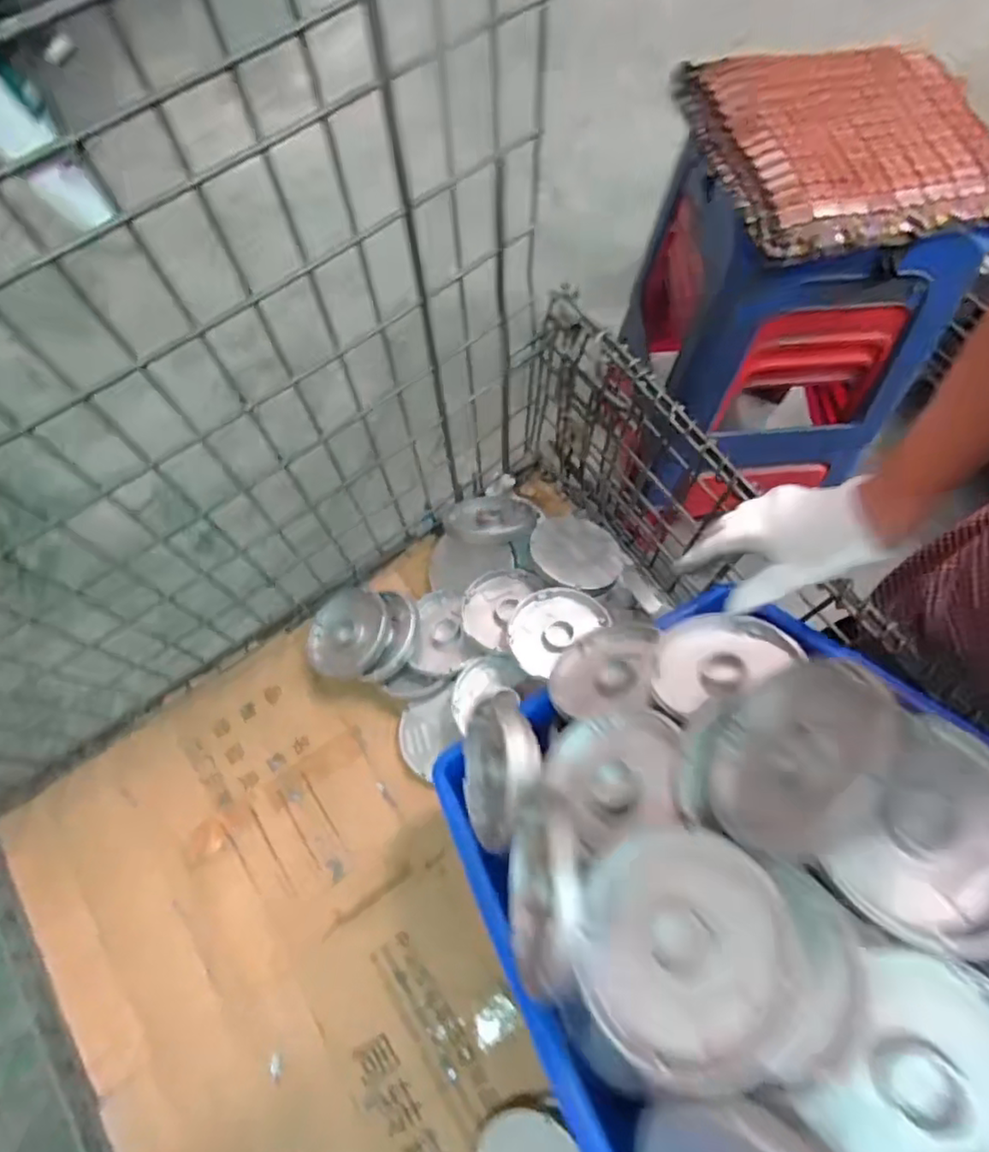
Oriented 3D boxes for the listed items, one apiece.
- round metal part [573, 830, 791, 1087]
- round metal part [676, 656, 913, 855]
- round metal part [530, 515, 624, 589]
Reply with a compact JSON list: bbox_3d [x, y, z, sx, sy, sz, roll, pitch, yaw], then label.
[{"bbox_3d":[0.120,0.243,0.415,0.128,0.028,0.139,-11,57,17],"label":"round metal part"},{"bbox_3d":[0.206,0.126,0.456,0.032,0.159,0.141,41,63,-18],"label":"round metal part"},{"bbox_3d":[0.119,-0.039,0.919,0.136,0.025,0.115,22,52,-9],"label":"round metal part"}]

